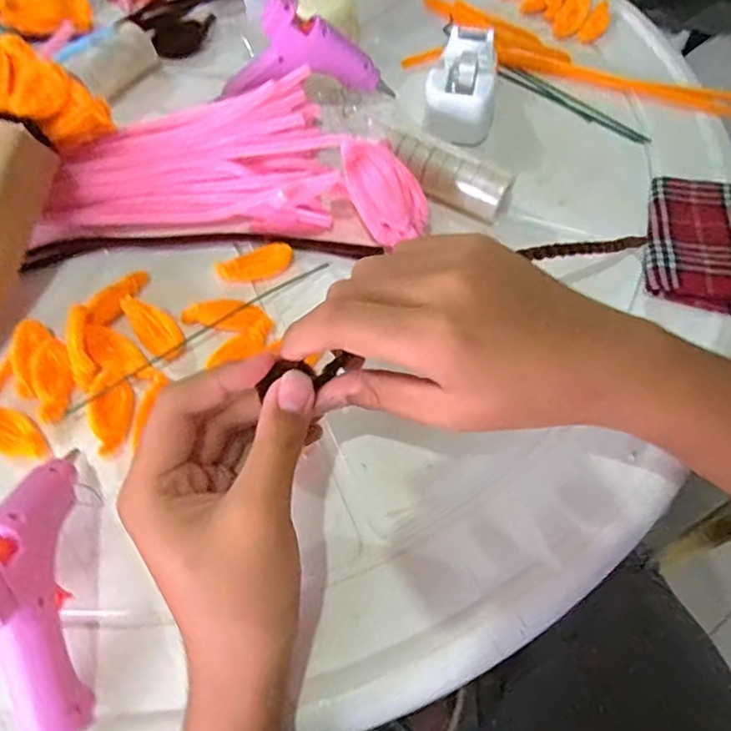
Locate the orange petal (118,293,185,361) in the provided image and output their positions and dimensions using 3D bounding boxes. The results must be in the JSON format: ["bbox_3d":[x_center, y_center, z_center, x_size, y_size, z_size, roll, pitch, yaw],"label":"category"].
[{"bbox_3d":[-0.143,-0.027,0.379,0.052,0.006,0.024,45,70,6],"label":"orange petal"}]

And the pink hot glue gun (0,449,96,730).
[{"bbox_3d":[-0.154,0.109,0.246,0.031,0.112,0.160,-4,62,-2],"label":"pink hot glue gun"}]

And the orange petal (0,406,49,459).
[{"bbox_3d":[-0.213,0.041,0.342,0.050,0.008,0.022,32,67,16],"label":"orange petal"}]

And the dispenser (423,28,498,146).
[{"bbox_3d":[0.081,-0.230,0.464,0.056,0.041,0.098,11,63,6],"label":"dispenser"}]

